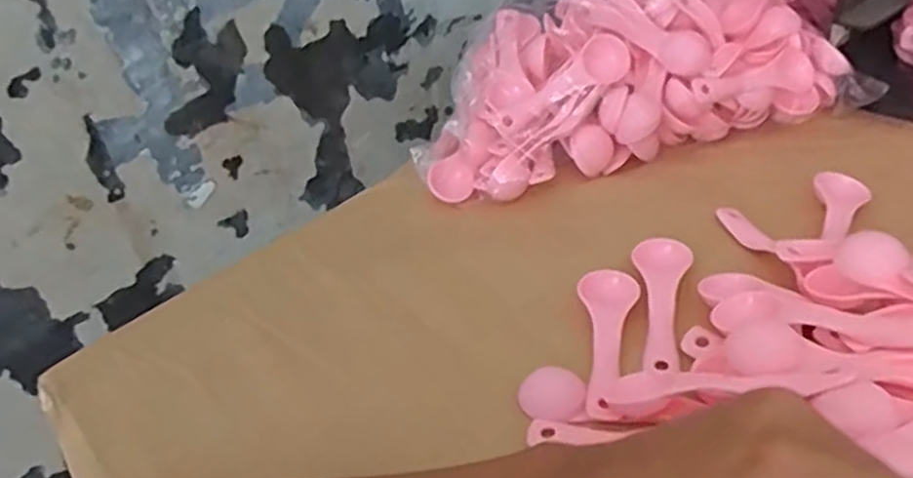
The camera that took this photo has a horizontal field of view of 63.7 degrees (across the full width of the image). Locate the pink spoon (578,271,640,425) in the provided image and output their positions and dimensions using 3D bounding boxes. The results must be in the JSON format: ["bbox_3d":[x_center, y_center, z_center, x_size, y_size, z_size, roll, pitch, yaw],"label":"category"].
[{"bbox_3d":[0.084,0.055,0.411,0.033,0.012,0.106,2,36,14],"label":"pink spoon"}]

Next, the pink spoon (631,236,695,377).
[{"bbox_3d":[0.121,0.036,0.430,0.033,0.016,0.104,2,36,14],"label":"pink spoon"}]

